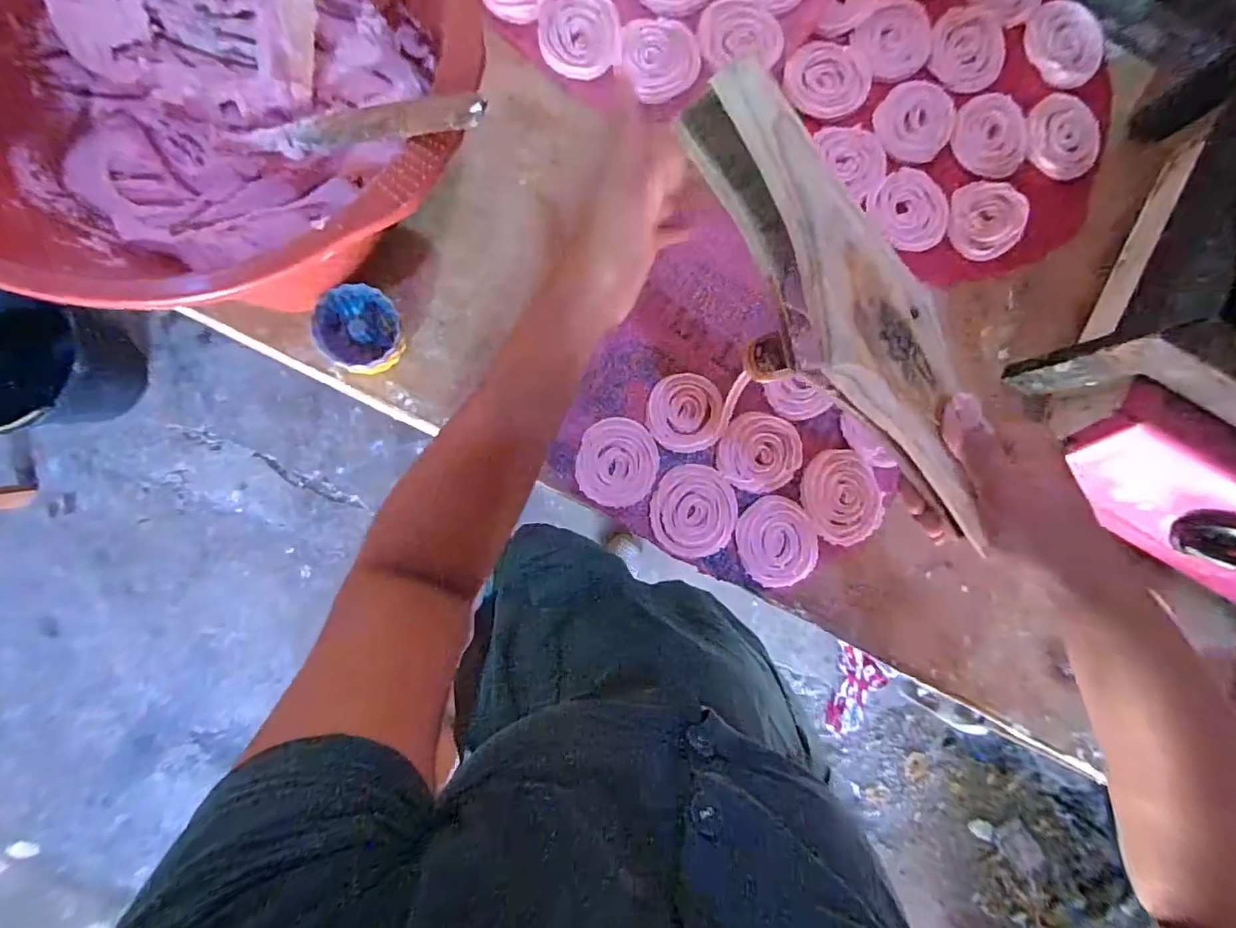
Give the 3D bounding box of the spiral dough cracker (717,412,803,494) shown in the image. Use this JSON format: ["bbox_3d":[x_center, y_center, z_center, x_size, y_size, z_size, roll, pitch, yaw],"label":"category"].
[{"bbox_3d":[0.124,-0.010,0.461,0.072,0.005,0.068,1,87,-5],"label":"spiral dough cracker"}]

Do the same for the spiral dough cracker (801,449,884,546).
[{"bbox_3d":[0.200,0.030,0.466,0.066,0.006,0.082,-27,90,-6],"label":"spiral dough cracker"}]

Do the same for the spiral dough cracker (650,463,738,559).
[{"bbox_3d":[0.066,0.041,0.454,0.073,0.004,0.078,-1,87,-5],"label":"spiral dough cracker"}]

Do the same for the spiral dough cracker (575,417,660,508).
[{"bbox_3d":[0.000,-0.001,0.450,0.069,0.005,0.074,-2,87,-5],"label":"spiral dough cracker"}]

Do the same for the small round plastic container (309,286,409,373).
[{"bbox_3d":[-0.197,-0.101,0.412,0.061,0.045,0.062,0,87,-5],"label":"small round plastic container"}]

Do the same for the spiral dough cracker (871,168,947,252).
[{"bbox_3d":[0.272,-0.235,0.486,0.065,0.008,0.073,-45,92,-5],"label":"spiral dough cracker"}]

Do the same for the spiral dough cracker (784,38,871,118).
[{"bbox_3d":[0.194,-0.354,0.482,0.078,0.004,0.072,9,87,-5],"label":"spiral dough cracker"}]

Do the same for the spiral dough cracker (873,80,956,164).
[{"bbox_3d":[0.278,-0.320,0.489,0.070,0.005,0.080,44,85,-2],"label":"spiral dough cracker"}]

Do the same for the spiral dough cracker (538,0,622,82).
[{"bbox_3d":[-0.033,-0.378,0.458,0.069,0.006,0.075,-3,88,-5],"label":"spiral dough cracker"}]

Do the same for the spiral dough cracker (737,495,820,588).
[{"bbox_3d":[0.139,0.067,0.458,0.067,0.007,0.075,-28,90,-6],"label":"spiral dough cracker"}]

